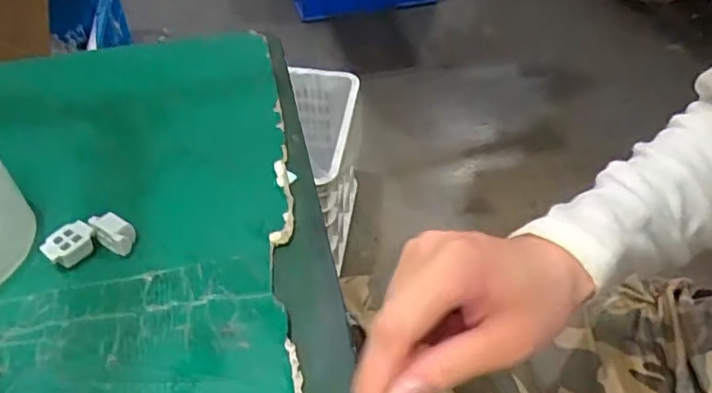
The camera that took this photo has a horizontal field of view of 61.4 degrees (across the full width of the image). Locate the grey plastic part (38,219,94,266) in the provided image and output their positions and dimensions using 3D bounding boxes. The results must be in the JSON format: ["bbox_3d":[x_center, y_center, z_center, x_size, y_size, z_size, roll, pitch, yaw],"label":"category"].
[{"bbox_3d":[-0.160,0.027,0.335,0.026,0.015,0.017,-33,54,-29],"label":"grey plastic part"}]

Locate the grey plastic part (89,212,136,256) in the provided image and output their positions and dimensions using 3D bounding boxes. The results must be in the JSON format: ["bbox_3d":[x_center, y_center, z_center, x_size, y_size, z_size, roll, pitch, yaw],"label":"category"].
[{"bbox_3d":[-0.138,0.021,0.340,0.025,0.019,0.014,15,46,14],"label":"grey plastic part"}]

